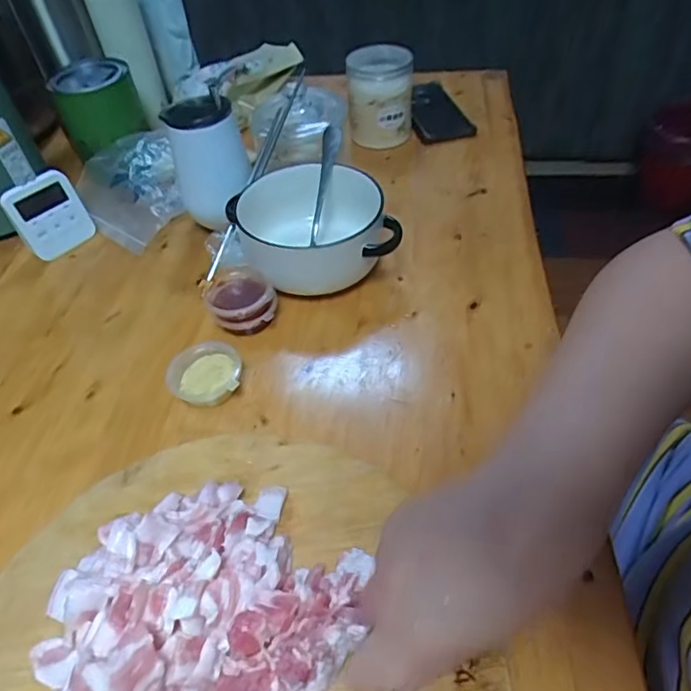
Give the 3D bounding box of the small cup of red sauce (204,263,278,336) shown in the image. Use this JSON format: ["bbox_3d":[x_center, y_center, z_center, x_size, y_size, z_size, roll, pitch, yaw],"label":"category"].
[{"bbox_3d":[-0.099,-0.044,0.531,0.061,0.037,0.069,-10,49,-5],"label":"small cup of red sauce"}]

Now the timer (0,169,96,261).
[{"bbox_3d":[-0.331,-0.146,0.621,0.011,0.081,0.075,14,47,43],"label":"timer"}]

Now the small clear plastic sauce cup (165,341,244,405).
[{"bbox_3d":[-0.123,0.026,0.483,0.059,0.024,0.055,-2,48,2],"label":"small clear plastic sauce cup"}]

